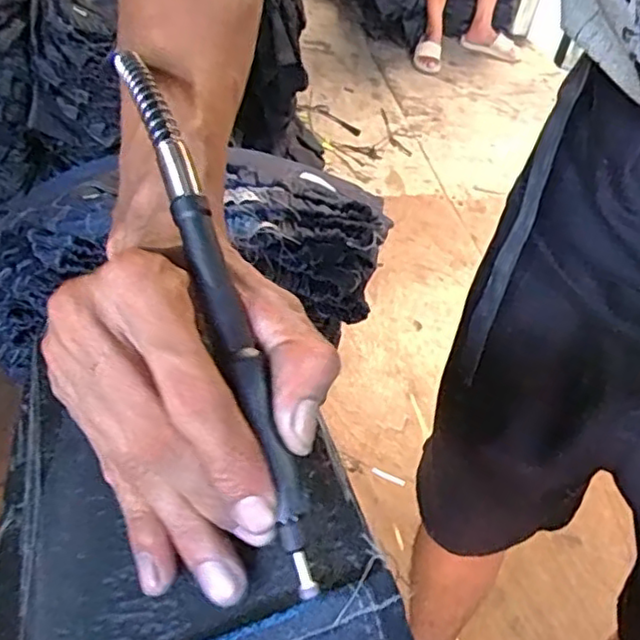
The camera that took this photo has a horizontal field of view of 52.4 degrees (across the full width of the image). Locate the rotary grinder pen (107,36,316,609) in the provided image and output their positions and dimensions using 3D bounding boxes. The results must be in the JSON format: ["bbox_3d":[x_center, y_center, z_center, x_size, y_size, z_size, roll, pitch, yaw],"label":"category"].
[{"bbox_3d":[-0.042,-0.014,0.246,0.012,0.030,0.226,-16,75,-20],"label":"rotary grinder pen"}]

